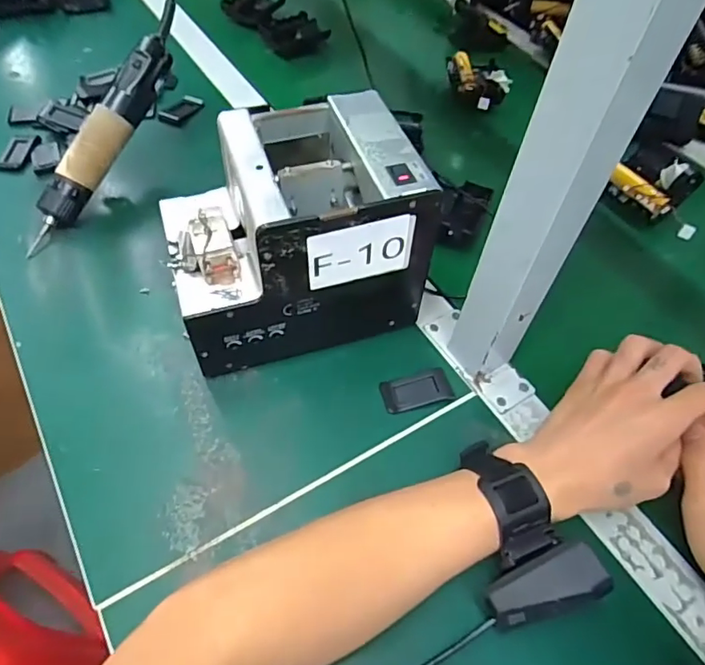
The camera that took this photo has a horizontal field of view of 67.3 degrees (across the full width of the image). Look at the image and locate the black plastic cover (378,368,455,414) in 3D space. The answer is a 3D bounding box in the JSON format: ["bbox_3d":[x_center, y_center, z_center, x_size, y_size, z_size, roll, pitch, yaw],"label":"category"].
[{"bbox_3d":[0.051,0.046,0.417,0.055,0.008,0.028,-13,59,-11],"label":"black plastic cover"}]

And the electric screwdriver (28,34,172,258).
[{"bbox_3d":[-0.235,-0.180,0.497,0.029,0.029,0.225,24,80,12],"label":"electric screwdriver"}]

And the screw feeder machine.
[{"bbox_3d":[-0.048,-0.074,0.409,0.173,0.147,0.125,-16,59,-13],"label":"screw feeder machine"}]

